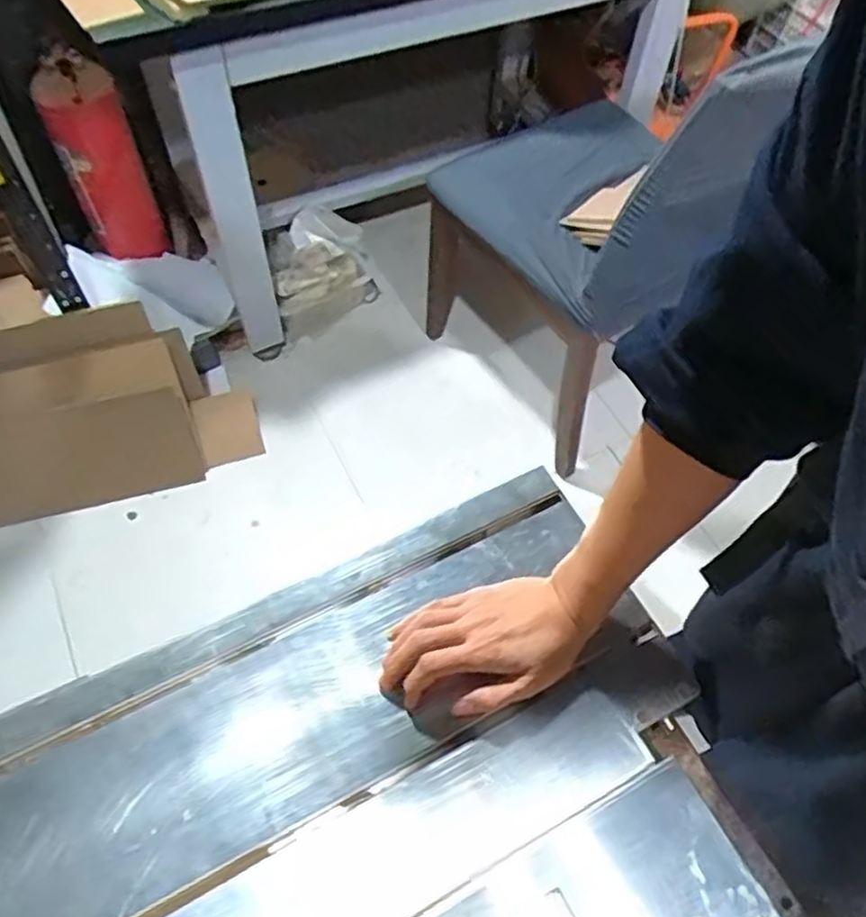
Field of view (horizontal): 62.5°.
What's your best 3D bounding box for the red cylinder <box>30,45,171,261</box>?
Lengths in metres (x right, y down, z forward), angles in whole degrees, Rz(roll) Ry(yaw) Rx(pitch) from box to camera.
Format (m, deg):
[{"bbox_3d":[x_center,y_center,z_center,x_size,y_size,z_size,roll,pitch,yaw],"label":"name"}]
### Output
[{"bbox_3d":[-0.703,-0.613,1.532,0.143,0.427,0.143,-22,61,-16],"label":"red cylinder"}]

